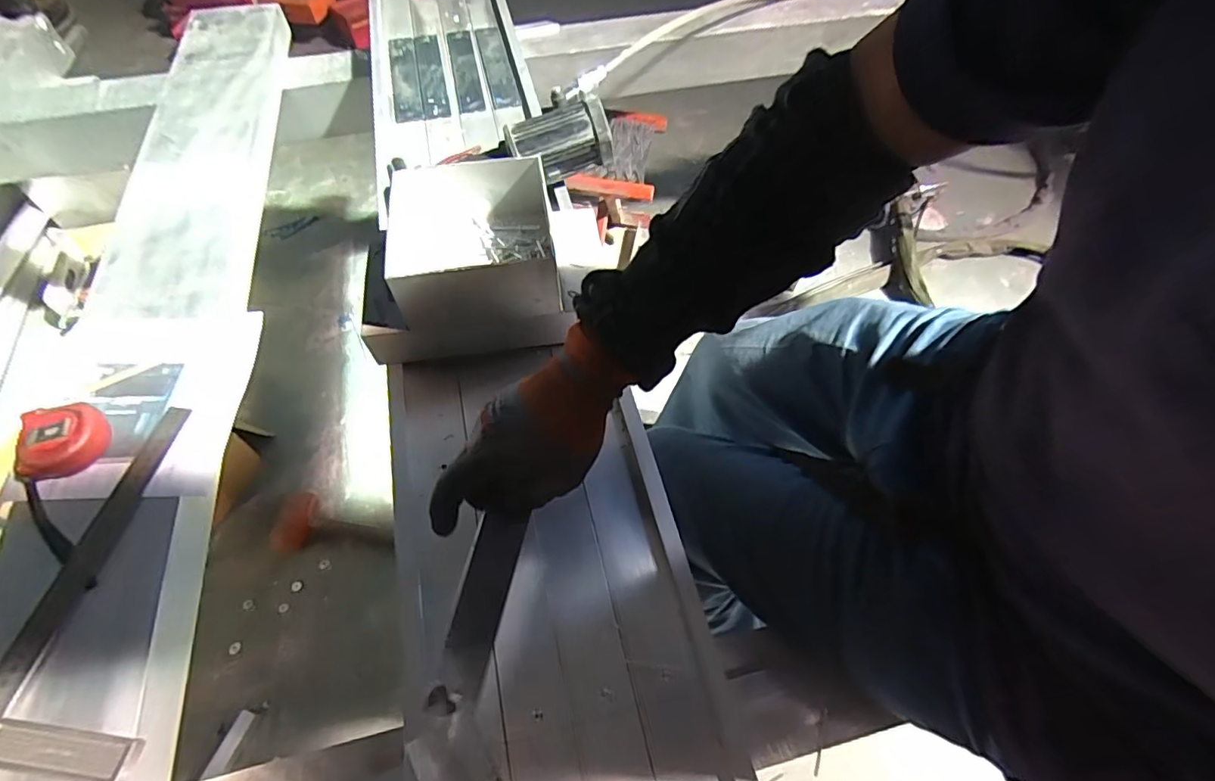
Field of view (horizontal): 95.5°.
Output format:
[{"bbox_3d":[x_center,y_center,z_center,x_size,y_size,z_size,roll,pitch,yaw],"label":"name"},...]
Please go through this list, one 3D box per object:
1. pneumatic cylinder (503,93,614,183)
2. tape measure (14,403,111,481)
[{"bbox_3d":[-0.062,-0.313,0.689,0.118,0.070,0.071,-20,60,-13],"label":"pneumatic cylinder"},{"bbox_3d":[-0.514,0.044,0.518,0.070,0.030,0.066,-16,59,-11],"label":"tape measure"}]

